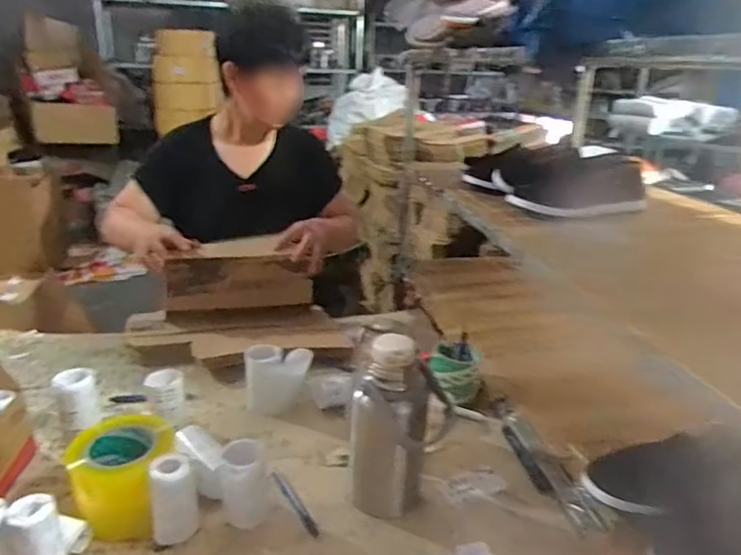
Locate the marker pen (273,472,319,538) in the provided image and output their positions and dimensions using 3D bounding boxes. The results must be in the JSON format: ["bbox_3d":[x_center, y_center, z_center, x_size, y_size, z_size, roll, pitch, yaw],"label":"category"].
[{"bbox_3d":[-0.096,0.284,0.705,0.013,0.016,0.102,-15,33,-36],"label":"marker pen"}]

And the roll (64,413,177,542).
[{"bbox_3d":[-0.298,0.243,0.678,0.119,0.101,0.116,-8,30,-27],"label":"roll"}]

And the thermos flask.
[{"bbox_3d":[0.037,0.187,0.697,0.104,0.237,0.094,-14,33,-35],"label":"thermos flask"}]

